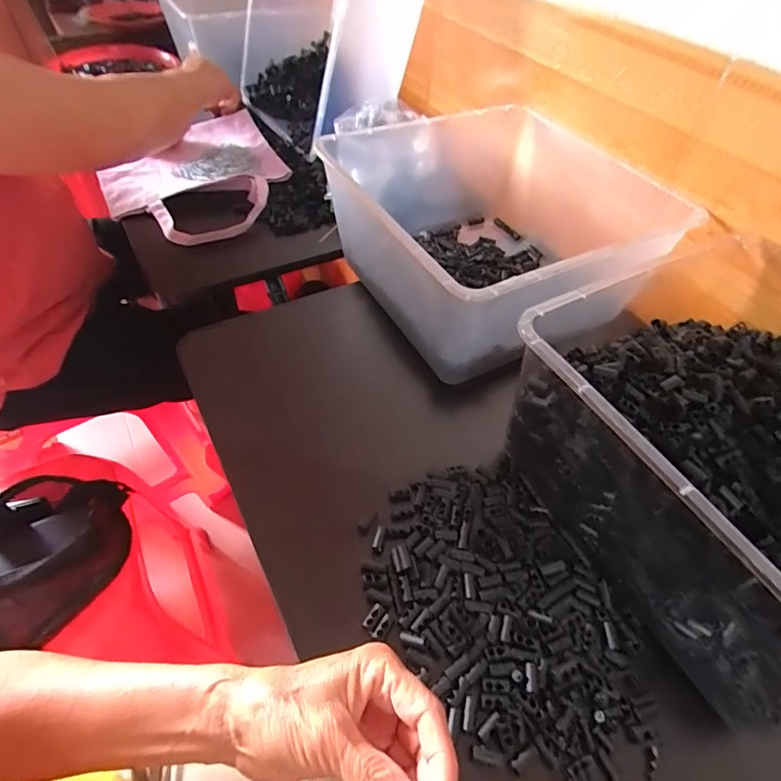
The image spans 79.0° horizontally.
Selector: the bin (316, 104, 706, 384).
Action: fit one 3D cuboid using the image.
[{"bbox_3d":[0.098,-0.203,0.570,0.267,0.164,0.356,-19,54,-18],"label":"bin"}]

